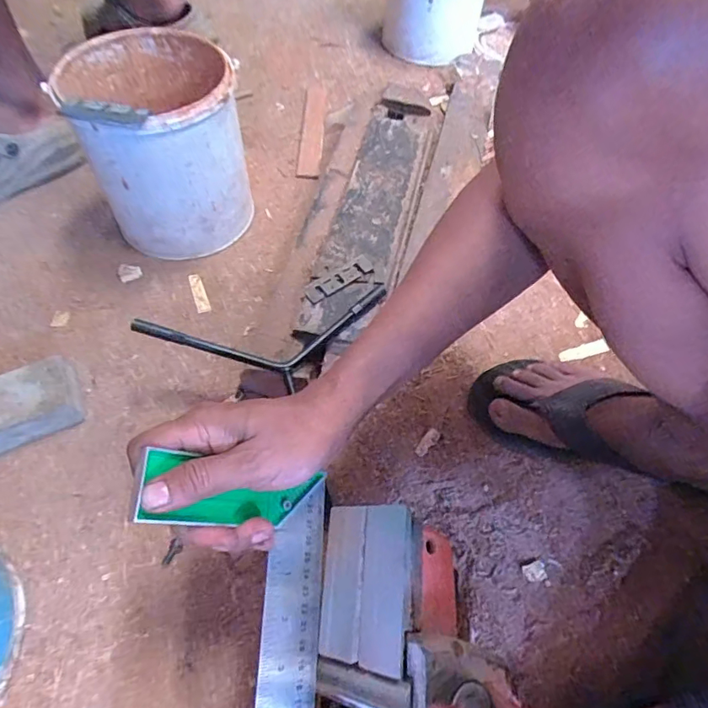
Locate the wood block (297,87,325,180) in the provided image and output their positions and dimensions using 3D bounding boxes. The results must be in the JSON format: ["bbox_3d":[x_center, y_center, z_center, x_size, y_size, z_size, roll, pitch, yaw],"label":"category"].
[{"bbox_3d":[-0.064,-0.353,0.752,0.034,0.013,0.229,3,57,-1],"label":"wood block"}]

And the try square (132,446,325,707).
[{"bbox_3d":[-0.071,0.210,0.251,0.118,0.011,0.299,17,65,-39],"label":"try square"}]

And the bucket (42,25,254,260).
[{"bbox_3d":[-0.215,-0.237,0.563,0.168,0.191,0.184,-22,61,-16],"label":"bucket"}]

